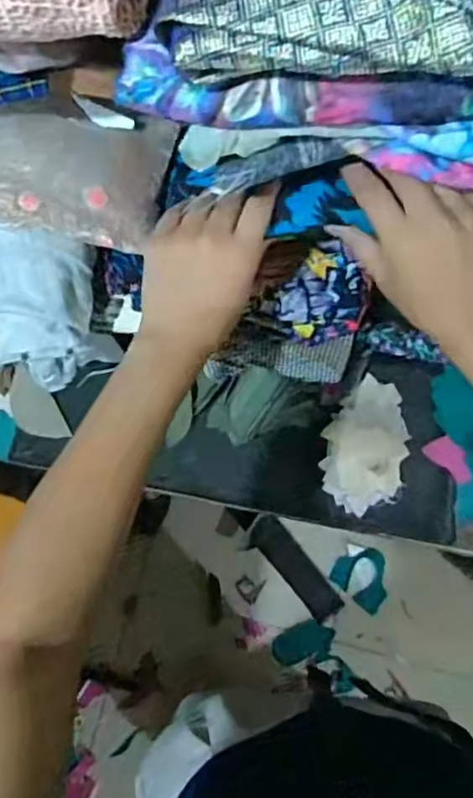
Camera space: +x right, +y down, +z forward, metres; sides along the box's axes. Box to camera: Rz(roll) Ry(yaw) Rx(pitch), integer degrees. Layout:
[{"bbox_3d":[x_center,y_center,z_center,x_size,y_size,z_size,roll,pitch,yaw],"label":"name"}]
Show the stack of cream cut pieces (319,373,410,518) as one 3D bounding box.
[{"bbox_3d":[0.157,0.051,0.789,0.096,0.024,0.173,8,67,3],"label":"stack of cream cut pieces"}]

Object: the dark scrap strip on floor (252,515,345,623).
[{"bbox_3d":[0.119,0.349,1.339,0.071,0.007,0.237,-38,82,-5],"label":"dark scrap strip on floor"}]

